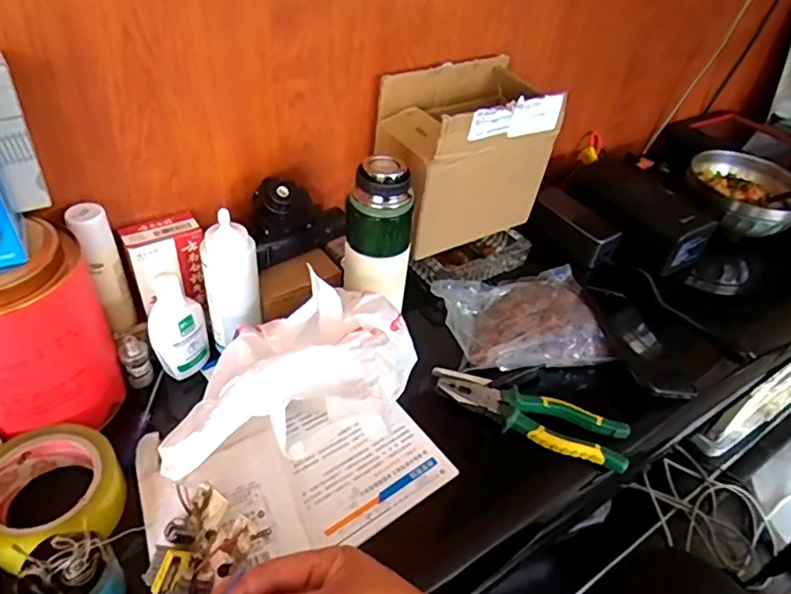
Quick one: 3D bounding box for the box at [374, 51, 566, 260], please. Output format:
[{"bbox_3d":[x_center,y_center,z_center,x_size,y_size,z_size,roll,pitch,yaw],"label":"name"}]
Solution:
[{"bbox_3d":[0.083,-0.173,0.681,0.192,0.175,0.119,-22,48,-29],"label":"box"}]

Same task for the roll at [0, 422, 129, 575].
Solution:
[{"bbox_3d":[-0.273,0.159,0.446,0.103,0.046,0.102,4,41,-3],"label":"roll"}]

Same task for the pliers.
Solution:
[{"bbox_3d":[0.134,0.117,0.570,0.198,0.021,0.051,18,42,14],"label":"pliers"}]

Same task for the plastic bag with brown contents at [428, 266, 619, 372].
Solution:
[{"bbox_3d":[0.154,0.015,0.649,0.218,0.044,0.148,-10,43,-18],"label":"plastic bag with brown contents"}]

